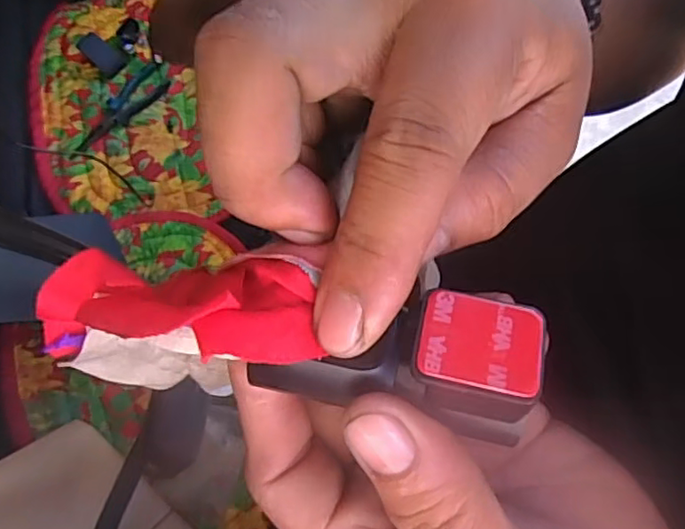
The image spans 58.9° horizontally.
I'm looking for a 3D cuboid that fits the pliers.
[{"bbox_3d":[-0.354,-0.239,0.950,0.054,0.018,0.189,40,73,15],"label":"pliers"}]

